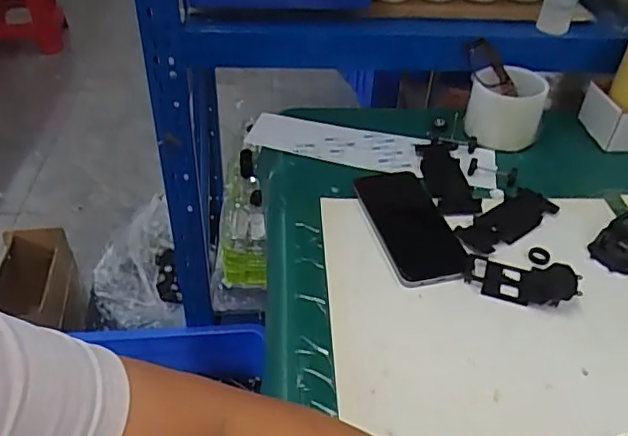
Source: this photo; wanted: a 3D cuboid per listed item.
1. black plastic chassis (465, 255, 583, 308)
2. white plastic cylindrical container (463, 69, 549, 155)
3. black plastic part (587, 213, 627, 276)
[{"bbox_3d":[0.191,0.055,0.533,0.096,0.018,0.051,7,41,7],"label":"black plastic chassis"},{"bbox_3d":[0.235,-0.133,0.714,0.088,0.080,0.081,14,42,14],"label":"white plastic cylindrical container"},{"bbox_3d":[0.321,0.021,0.582,0.095,0.015,0.048,-24,47,-27],"label":"black plastic part"}]

